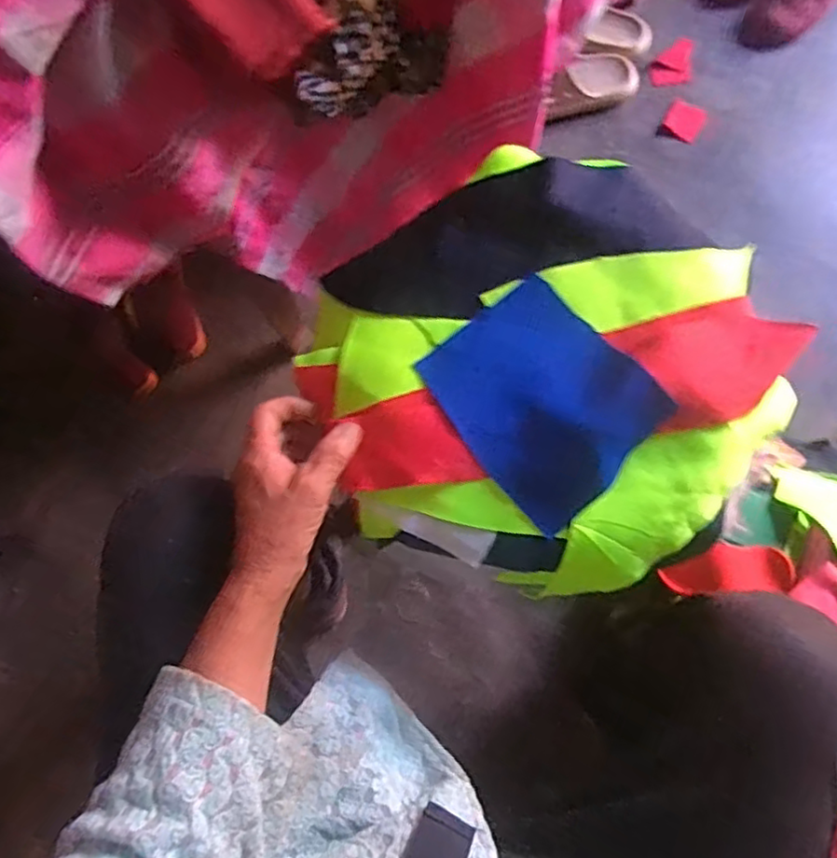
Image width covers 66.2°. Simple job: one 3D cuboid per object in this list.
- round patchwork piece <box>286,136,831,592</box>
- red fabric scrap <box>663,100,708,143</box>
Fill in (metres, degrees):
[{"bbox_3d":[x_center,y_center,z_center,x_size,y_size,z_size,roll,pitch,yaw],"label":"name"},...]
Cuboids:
[{"bbox_3d":[0.091,-0.039,0.453,0.310,0.052,0.308,-36,79,-7],"label":"round patchwork piece"},{"bbox_3d":[0.396,-0.460,0.954,0.054,0.007,0.059,29,79,7],"label":"red fabric scrap"}]

